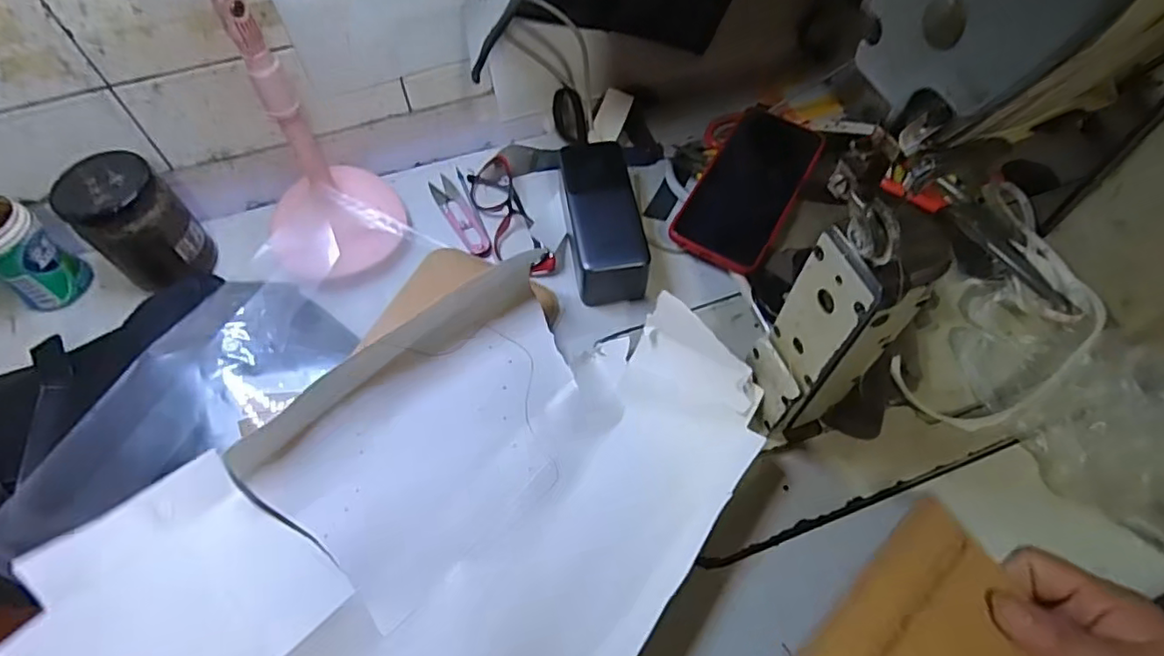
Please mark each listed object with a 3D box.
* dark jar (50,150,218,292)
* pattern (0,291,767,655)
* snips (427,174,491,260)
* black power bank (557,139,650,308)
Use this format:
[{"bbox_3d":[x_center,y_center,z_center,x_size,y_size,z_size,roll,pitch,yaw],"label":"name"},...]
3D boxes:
[{"bbox_3d":[-0.330,-0.076,0.455,0.055,0.091,0.062,37,66,22],"label":"dark jar"},{"bbox_3d":[-0.068,0.102,0.355,0.257,0.088,0.367,36,65,22],"label":"pattern"},{"bbox_3d":[-0.105,-0.098,0.525,0.023,0.006,0.102,-25,60,-13],"label":"snips"},{"bbox_3d":[0.017,-0.086,0.490,0.053,0.052,0.136,-8,58,-3],"label":"black power bank"}]

